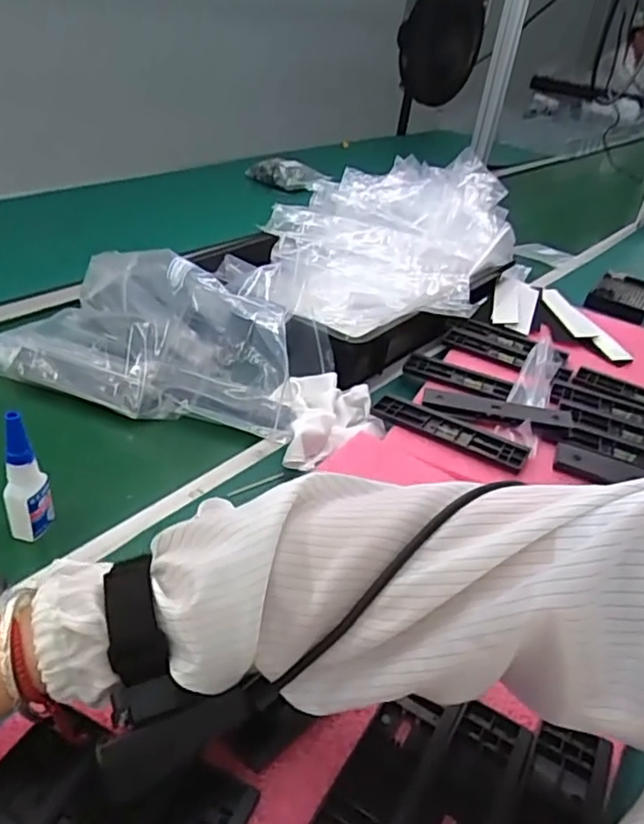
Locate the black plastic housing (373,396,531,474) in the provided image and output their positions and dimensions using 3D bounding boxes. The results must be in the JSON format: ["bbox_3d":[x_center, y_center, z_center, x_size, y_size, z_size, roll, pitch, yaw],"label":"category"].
[{"bbox_3d":[0.127,0.018,0.635,0.155,0.013,0.037,21,37,20],"label":"black plastic housing"}]

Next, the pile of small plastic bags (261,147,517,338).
[{"bbox_3d":[0.078,-0.240,0.838,0.285,0.107,0.408,20,36,18],"label":"pile of small plastic bags"}]

